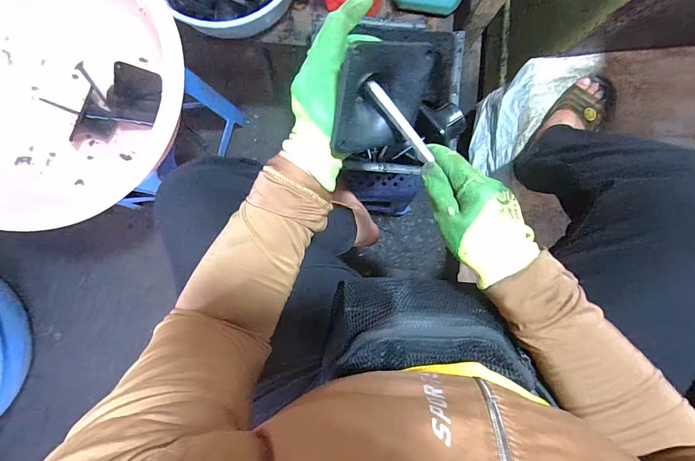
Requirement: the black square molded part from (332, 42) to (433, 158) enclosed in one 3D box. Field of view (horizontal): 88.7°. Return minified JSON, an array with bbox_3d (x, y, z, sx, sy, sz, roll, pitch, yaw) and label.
[{"bbox_3d":[0.028,-0.119,0.324,0.090,0.020,0.093,-17,131,-24],"label":"black square molded part"}]

